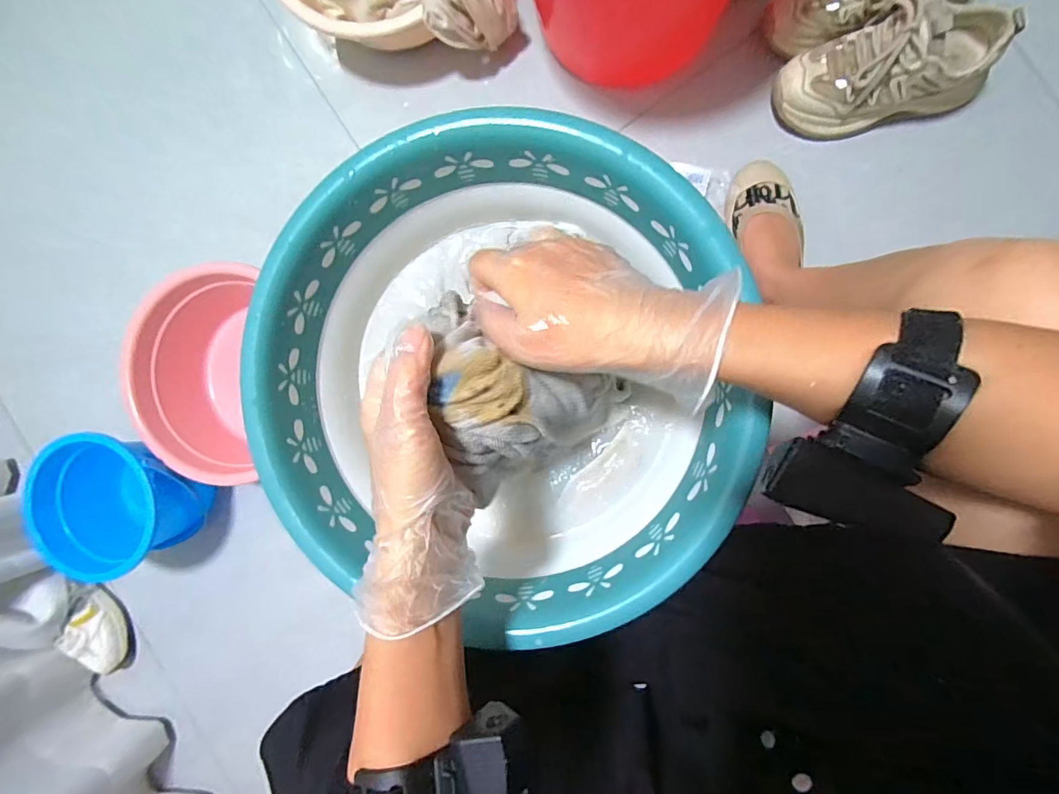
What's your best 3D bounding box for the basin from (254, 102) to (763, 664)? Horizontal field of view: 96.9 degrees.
[{"bbox_3d":[-0.017,-0.012,0.379,0.357,0.103,0.348,0,93,8],"label":"basin"}]

